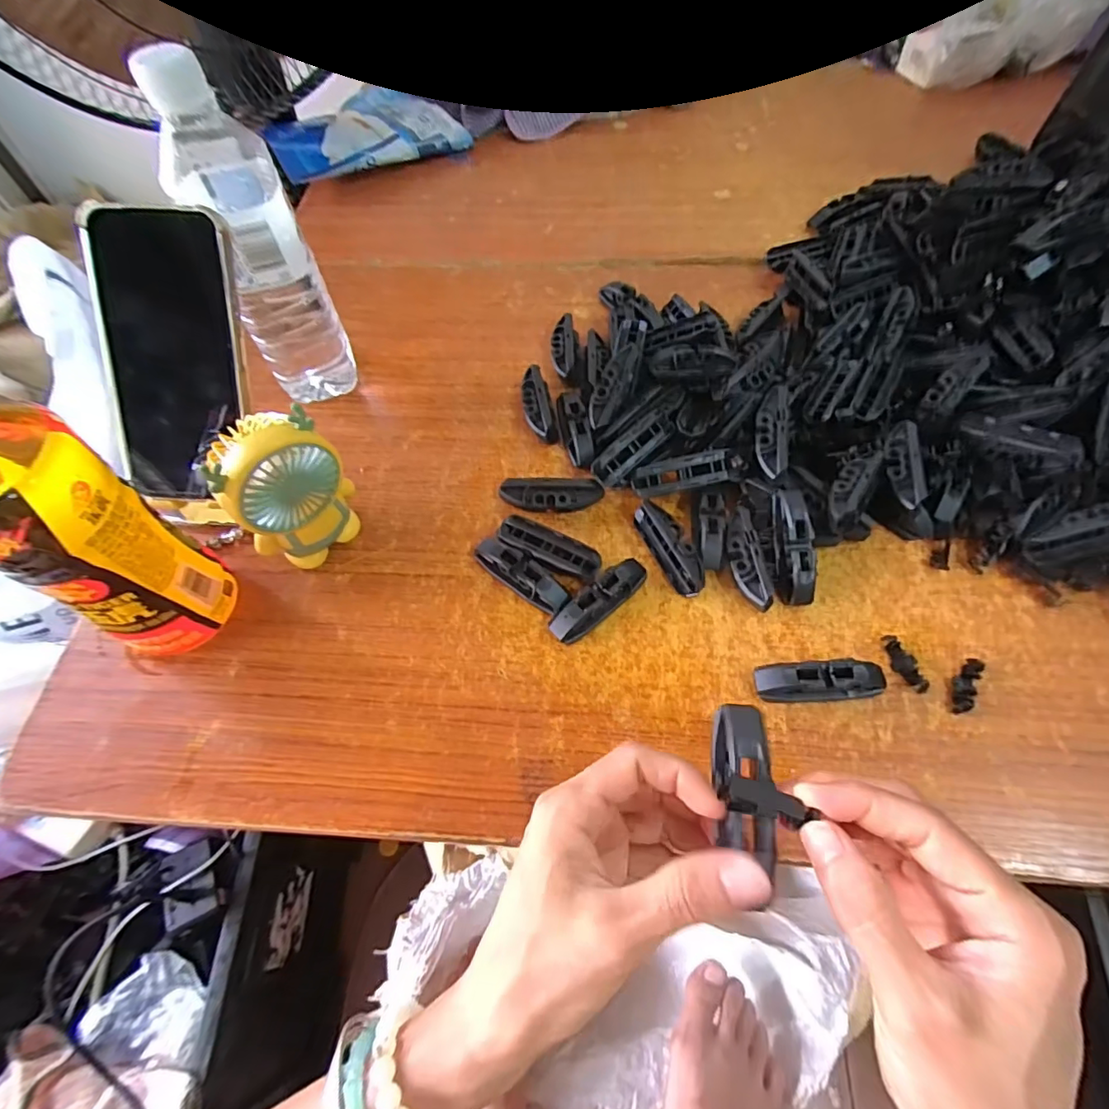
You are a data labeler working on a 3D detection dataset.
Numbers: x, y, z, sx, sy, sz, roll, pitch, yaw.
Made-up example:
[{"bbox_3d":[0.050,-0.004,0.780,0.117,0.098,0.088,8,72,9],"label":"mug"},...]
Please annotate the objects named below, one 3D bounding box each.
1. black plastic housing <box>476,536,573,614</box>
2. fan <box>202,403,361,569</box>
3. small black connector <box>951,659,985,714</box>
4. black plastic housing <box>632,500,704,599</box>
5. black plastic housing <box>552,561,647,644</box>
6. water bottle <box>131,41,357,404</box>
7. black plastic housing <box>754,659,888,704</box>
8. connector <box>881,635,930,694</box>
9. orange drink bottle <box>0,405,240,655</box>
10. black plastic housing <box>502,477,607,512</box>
[{"bbox_3d":[-0.023,0.013,0.353,0.071,0.020,0.019,32,66,19],"label":"black plastic housing"},{"bbox_3d":[-0.162,-0.036,0.335,0.034,0.110,0.065,35,67,20],"label":"fan"},{"bbox_3d":[0.239,0.074,0.312,0.012,0.009,0.039,35,67,20],"label":"small black connector"},{"bbox_3d":[0.078,-0.006,0.359,0.023,0.021,0.070,-20,61,-9],"label":"black plastic housing"},{"bbox_3d":[0.028,0.028,0.343,0.074,0.019,0.020,-35,65,-16],"label":"black plastic housing"},{"bbox_3d":[-0.192,-0.190,0.363,0.061,0.214,0.052,-28,63,-13],"label":"water bottle"},{"bbox_3d":[0.154,0.074,0.312,0.073,0.018,0.022,-4,60,1],"label":"black plastic housing"},{"bbox_3d":[0.208,0.064,0.321,0.013,0.006,0.036,-19,61,-8],"label":"connector"},{"bbox_3d":[-0.250,-0.014,0.280,0.079,0.186,0.065,25,64,16],"label":"orange drink bottle"},{"bbox_3d":[-0.002,-0.040,0.381,0.070,0.023,0.020,1,60,3],"label":"black plastic housing"}]

